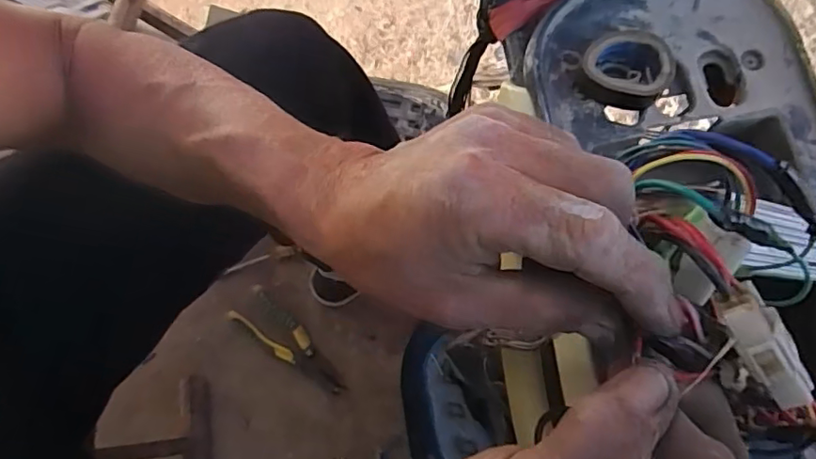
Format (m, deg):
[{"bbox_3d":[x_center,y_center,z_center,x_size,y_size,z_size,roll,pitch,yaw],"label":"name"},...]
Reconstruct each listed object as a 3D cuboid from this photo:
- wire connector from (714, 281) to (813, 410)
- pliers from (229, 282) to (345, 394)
[{"bbox_3d":[0.118,0.039,0.186,0.015,0.009,0.045,-33,93,-15],"label":"wire connector"},{"bbox_3d":[-0.169,0.163,0.821,0.196,0.024,0.061,38,74,14],"label":"pliers"}]

